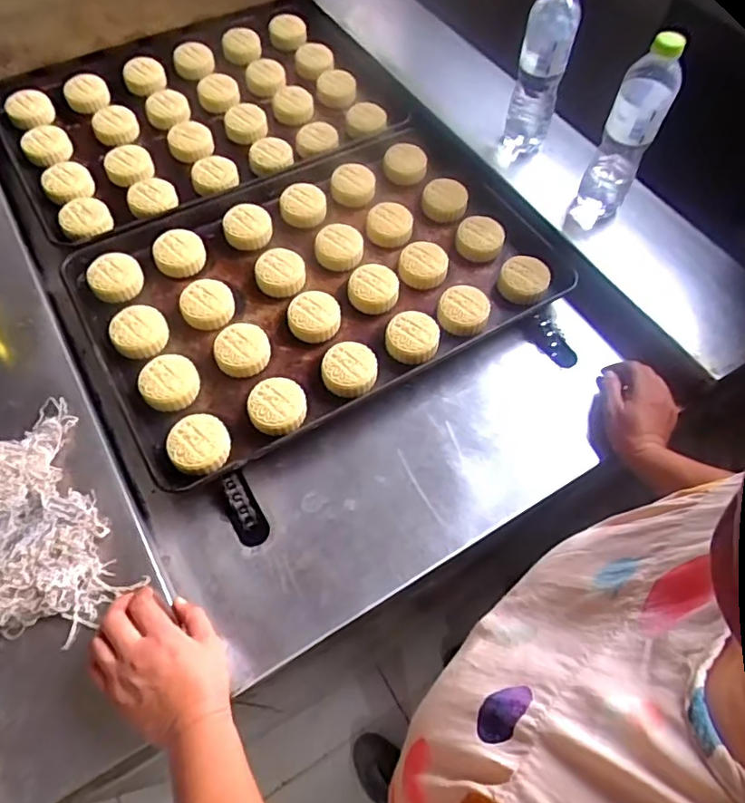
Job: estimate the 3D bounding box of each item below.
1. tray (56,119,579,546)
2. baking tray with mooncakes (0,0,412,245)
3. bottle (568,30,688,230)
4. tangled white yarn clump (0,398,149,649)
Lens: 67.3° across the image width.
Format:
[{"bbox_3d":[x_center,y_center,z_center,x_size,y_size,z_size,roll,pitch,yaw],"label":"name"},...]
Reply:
[{"bbox_3d":[-0.046,-0.135,0.753,0.600,0.068,0.469,-30,64,-16],"label":"tray"},{"bbox_3d":[-0.266,-0.477,0.902,0.603,0.039,0.363,-27,63,-15],"label":"baking tray with mooncakes"},{"bbox_3d":[0.331,-0.340,0.735,0.068,0.234,0.071,21,62,12],"label":"bottle"},{"bbox_3d":[-0.351,0.118,0.534,0.201,0.060,0.237,-37,66,-19],"label":"tangled white yarn clump"}]

